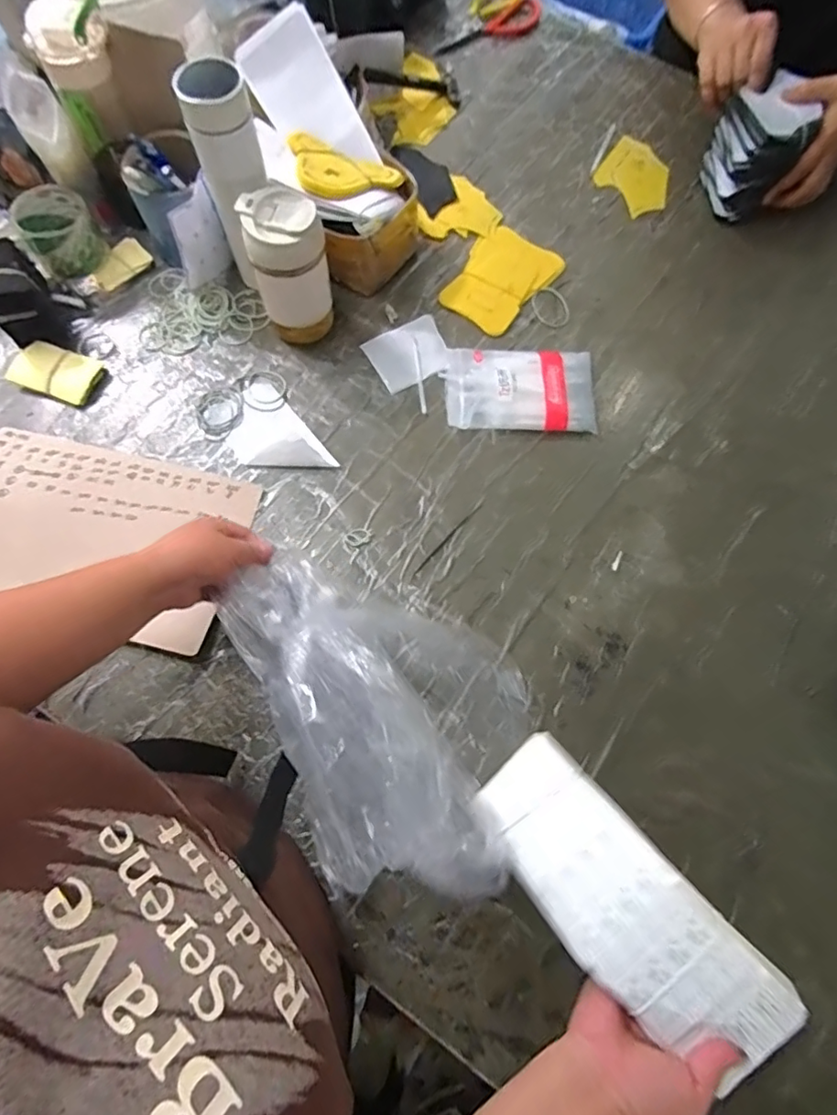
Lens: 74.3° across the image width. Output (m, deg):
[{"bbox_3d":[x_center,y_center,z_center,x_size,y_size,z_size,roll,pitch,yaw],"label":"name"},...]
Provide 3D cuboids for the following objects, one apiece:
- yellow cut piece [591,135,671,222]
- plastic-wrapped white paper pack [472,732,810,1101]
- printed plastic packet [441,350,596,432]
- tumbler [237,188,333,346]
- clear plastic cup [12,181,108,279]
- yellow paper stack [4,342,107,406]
[{"bbox_3d":[0.311,-0.546,0.791,0.101,0.004,0.120,-35,77,-8],"label":"yellow cut piece"},{"bbox_3d":[0.153,0.263,0.428,0.099,0.046,0.253,-39,59,-14],"label":"plastic-wrapped white paper pack"},{"bbox_3d":[0.123,-0.204,0.669,0.176,0.025,0.111,1,72,-1],"label":"printed plastic packet"},{"bbox_3d":[-0.146,-0.324,0.632,0.084,0.161,0.072,-8,72,-4],"label":"tumbler"},{"bbox_3d":[-0.438,-0.397,0.682,0.084,0.064,0.085,1,72,-2],"label":"clear plastic cup"},{"bbox_3d":[-0.433,-0.220,0.657,0.101,0.021,0.058,18,72,4],"label":"yellow paper stack"}]

